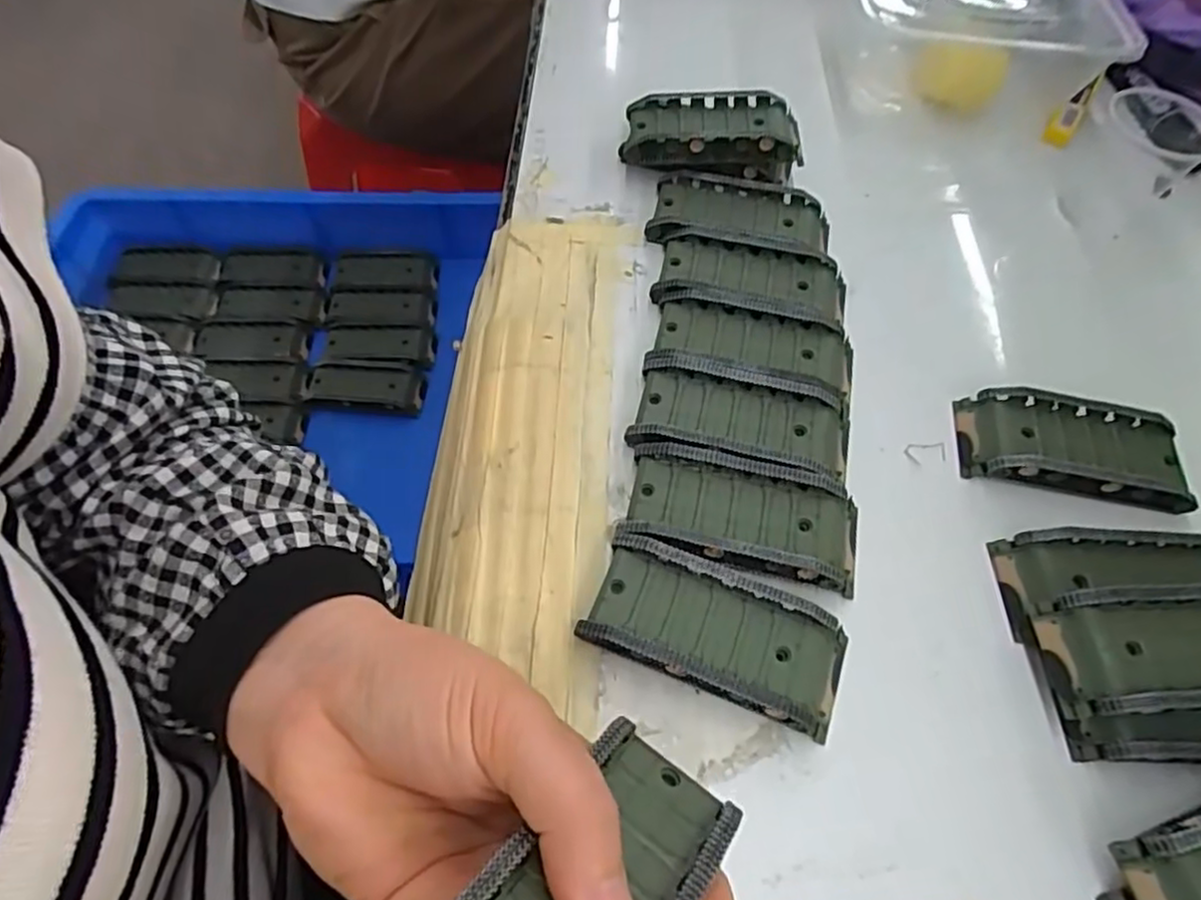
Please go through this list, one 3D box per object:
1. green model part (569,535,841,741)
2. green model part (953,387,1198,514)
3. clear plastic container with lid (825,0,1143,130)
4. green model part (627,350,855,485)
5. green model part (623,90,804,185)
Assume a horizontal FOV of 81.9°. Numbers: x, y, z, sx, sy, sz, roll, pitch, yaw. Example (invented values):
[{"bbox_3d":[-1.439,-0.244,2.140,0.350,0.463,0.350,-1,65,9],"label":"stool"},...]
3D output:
[{"bbox_3d":[0.045,0.070,0.262,0.096,0.020,0.046,21,61,9],"label":"green model part"},{"bbox_3d":[0.216,-0.002,0.315,0.096,0.019,0.044,10,60,2],"label":"green model part"},{"bbox_3d":[0.237,-0.274,0.450,0.157,0.056,0.123,1,60,-3],"label":"clear plastic container with lid"},{"bbox_3d":[0.065,-0.013,0.312,0.096,0.018,0.048,13,60,4],"label":"green model part"},{"bbox_3d":[0.063,-0.179,0.397,0.097,0.033,0.047,9,60,2],"label":"green model part"}]

